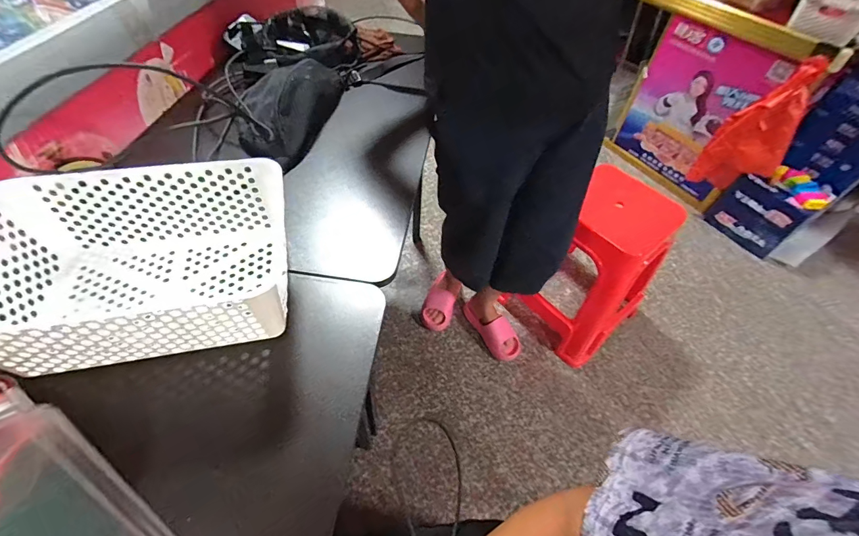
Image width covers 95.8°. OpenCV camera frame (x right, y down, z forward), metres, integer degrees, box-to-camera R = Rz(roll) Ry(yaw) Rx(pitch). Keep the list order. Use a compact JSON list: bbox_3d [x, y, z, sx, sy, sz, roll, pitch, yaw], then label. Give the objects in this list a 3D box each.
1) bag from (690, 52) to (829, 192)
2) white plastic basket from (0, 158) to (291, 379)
[{"bbox_3d":[1.217,-0.481,1.429,0.228,0.606,0.161,27,81,16],"label":"bag"},{"bbox_3d":[-0.326,-0.005,0.446,0.293,0.118,0.198,-8,52,-11],"label":"white plastic basket"}]

